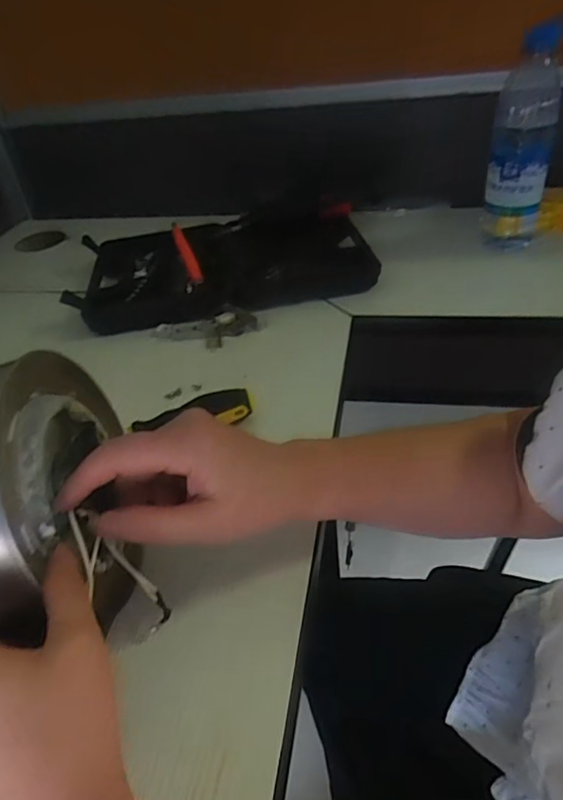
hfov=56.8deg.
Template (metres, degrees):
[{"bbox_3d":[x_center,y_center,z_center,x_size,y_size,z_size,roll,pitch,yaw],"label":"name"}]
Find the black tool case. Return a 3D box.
[{"bbox_3d":[-0.071,-0.169,0.637,0.347,0.047,0.217,-9,40,-2],"label":"black tool case"}]

